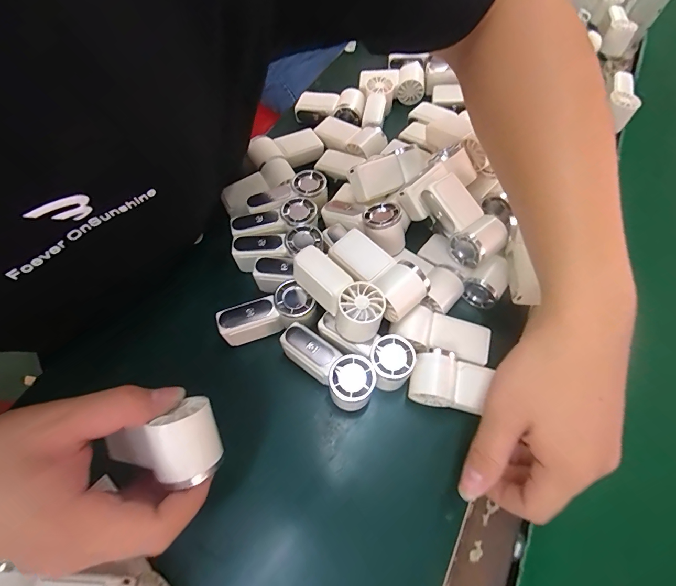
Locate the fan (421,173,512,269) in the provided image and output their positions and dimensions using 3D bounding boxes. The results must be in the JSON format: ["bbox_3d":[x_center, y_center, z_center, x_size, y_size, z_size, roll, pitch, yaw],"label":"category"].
[{"bbox_3d":[0.126,-0.075,0.371,0.046,0.038,0.096,-33,83,-16],"label":"fan"}]

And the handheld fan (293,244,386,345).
[{"bbox_3d":[0.001,0.001,0.329,0.038,0.045,0.091,-37,70,-19],"label":"handheld fan"}]

